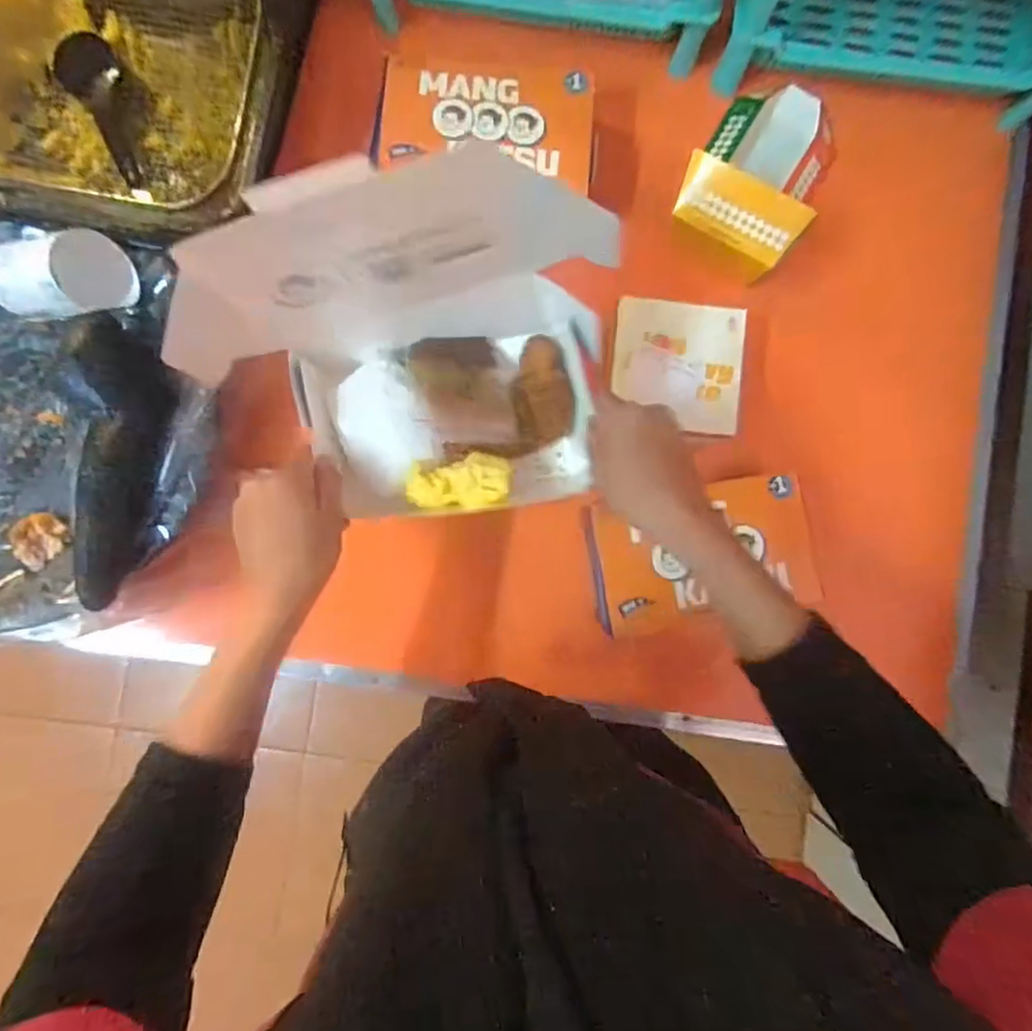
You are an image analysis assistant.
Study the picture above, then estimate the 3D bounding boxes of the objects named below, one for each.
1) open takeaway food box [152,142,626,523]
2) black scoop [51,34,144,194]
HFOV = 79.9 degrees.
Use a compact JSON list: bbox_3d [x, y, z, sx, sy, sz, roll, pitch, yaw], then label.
[{"bbox_3d":[-0.065,-0.089,0.378,0.233,0.178,0.167,-1,88,-3],"label":"open takeaway food box"},{"bbox_3d":[-0.353,-0.346,0.525,0.048,0.022,0.120,-18,102,-3],"label":"black scoop"}]

